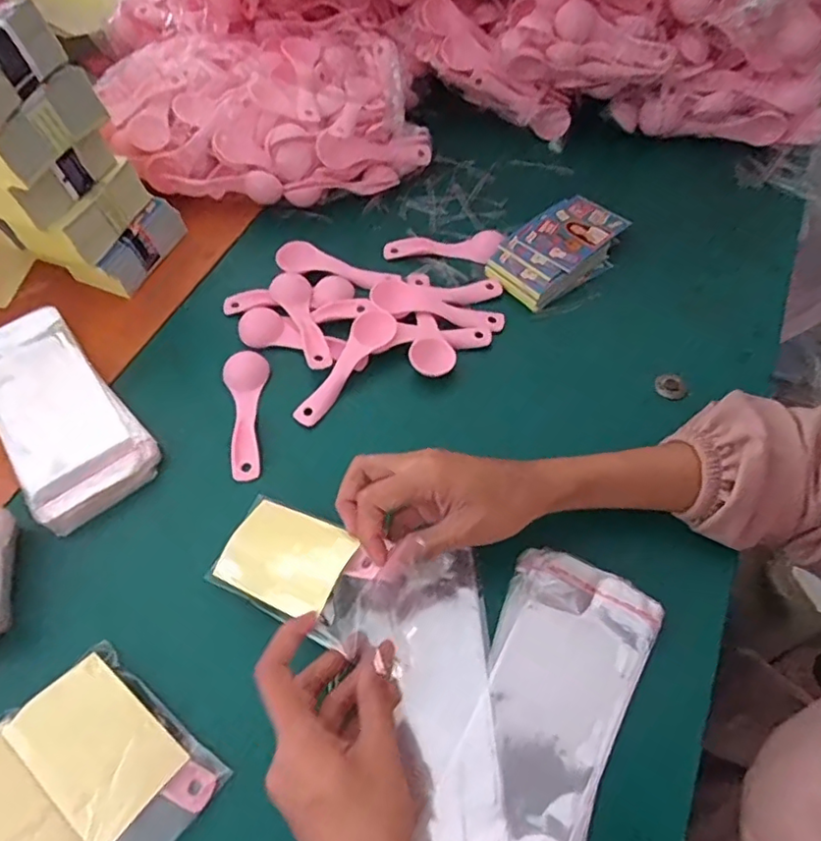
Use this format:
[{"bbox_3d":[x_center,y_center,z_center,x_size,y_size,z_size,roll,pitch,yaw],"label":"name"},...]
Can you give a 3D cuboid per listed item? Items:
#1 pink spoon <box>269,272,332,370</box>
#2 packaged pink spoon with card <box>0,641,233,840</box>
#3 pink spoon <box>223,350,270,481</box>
[{"bbox_3d":[-0.093,-0.087,0.495,0.033,0.012,0.112,-18,60,-10],"label":"pink spoon"},{"bbox_3d":[-0.170,0.195,0.341,0.116,0.023,0.067,34,65,19],"label":"packaged pink spoon with card"},{"bbox_3d":[-0.126,-0.006,0.455,0.033,0.013,0.109,-9,59,-5],"label":"pink spoon"}]

